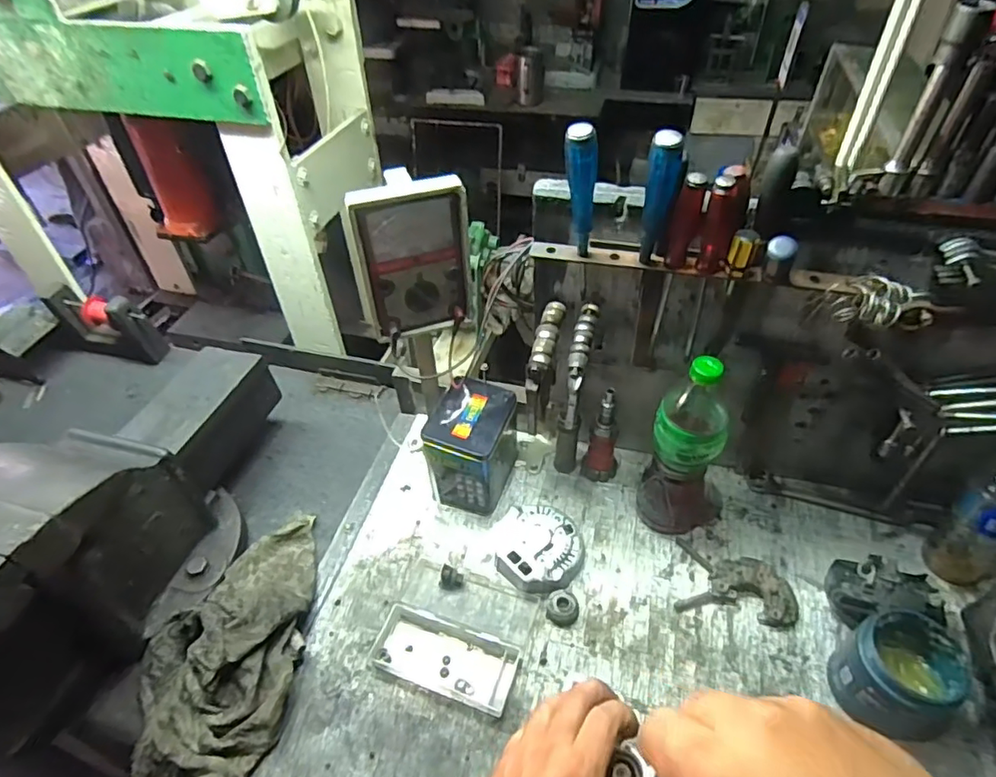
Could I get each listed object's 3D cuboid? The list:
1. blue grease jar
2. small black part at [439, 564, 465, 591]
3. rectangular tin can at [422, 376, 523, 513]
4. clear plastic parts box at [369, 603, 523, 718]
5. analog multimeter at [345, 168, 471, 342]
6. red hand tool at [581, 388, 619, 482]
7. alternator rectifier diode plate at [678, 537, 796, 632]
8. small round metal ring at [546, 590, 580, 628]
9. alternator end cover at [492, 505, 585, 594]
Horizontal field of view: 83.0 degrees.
[{"bbox_3d":[0.402,0.290,0.565,0.097,0.107,0.096,-1,46,1],"label":"blue grease jar"},{"bbox_3d":[-0.056,0.234,0.698,0.030,0.013,0.027,4,46,5],"label":"small black part"},{"bbox_3d":[-0.033,0.078,0.778,0.092,0.145,0.132,15,48,15],"label":"rectangular tin can"},{"bbox_3d":[-0.060,0.302,0.634,0.161,0.022,0.068,14,48,15],"label":"clear plastic parts box"},{"bbox_3d":[-0.097,-0.146,0.633,0.124,0.170,0.057,-16,47,-14],"label":"analog multimeter"},{"bbox_3d":[0.145,0.067,0.766,0.046,0.152,0.041,12,47,13],"label":"red hand tool"},{"bbox_3d":[0.287,0.235,0.677,0.133,0.026,0.089,13,47,14],"label":"alternator rectifier diode plate"},{"bbox_3d":[0.078,0.261,0.671,0.038,0.017,0.039,-1,46,1],"label":"small round metal ring"},{"bbox_3d":[0.051,0.202,0.717,0.108,0.038,0.115,-30,52,-25],"label":"alternator end cover"}]

